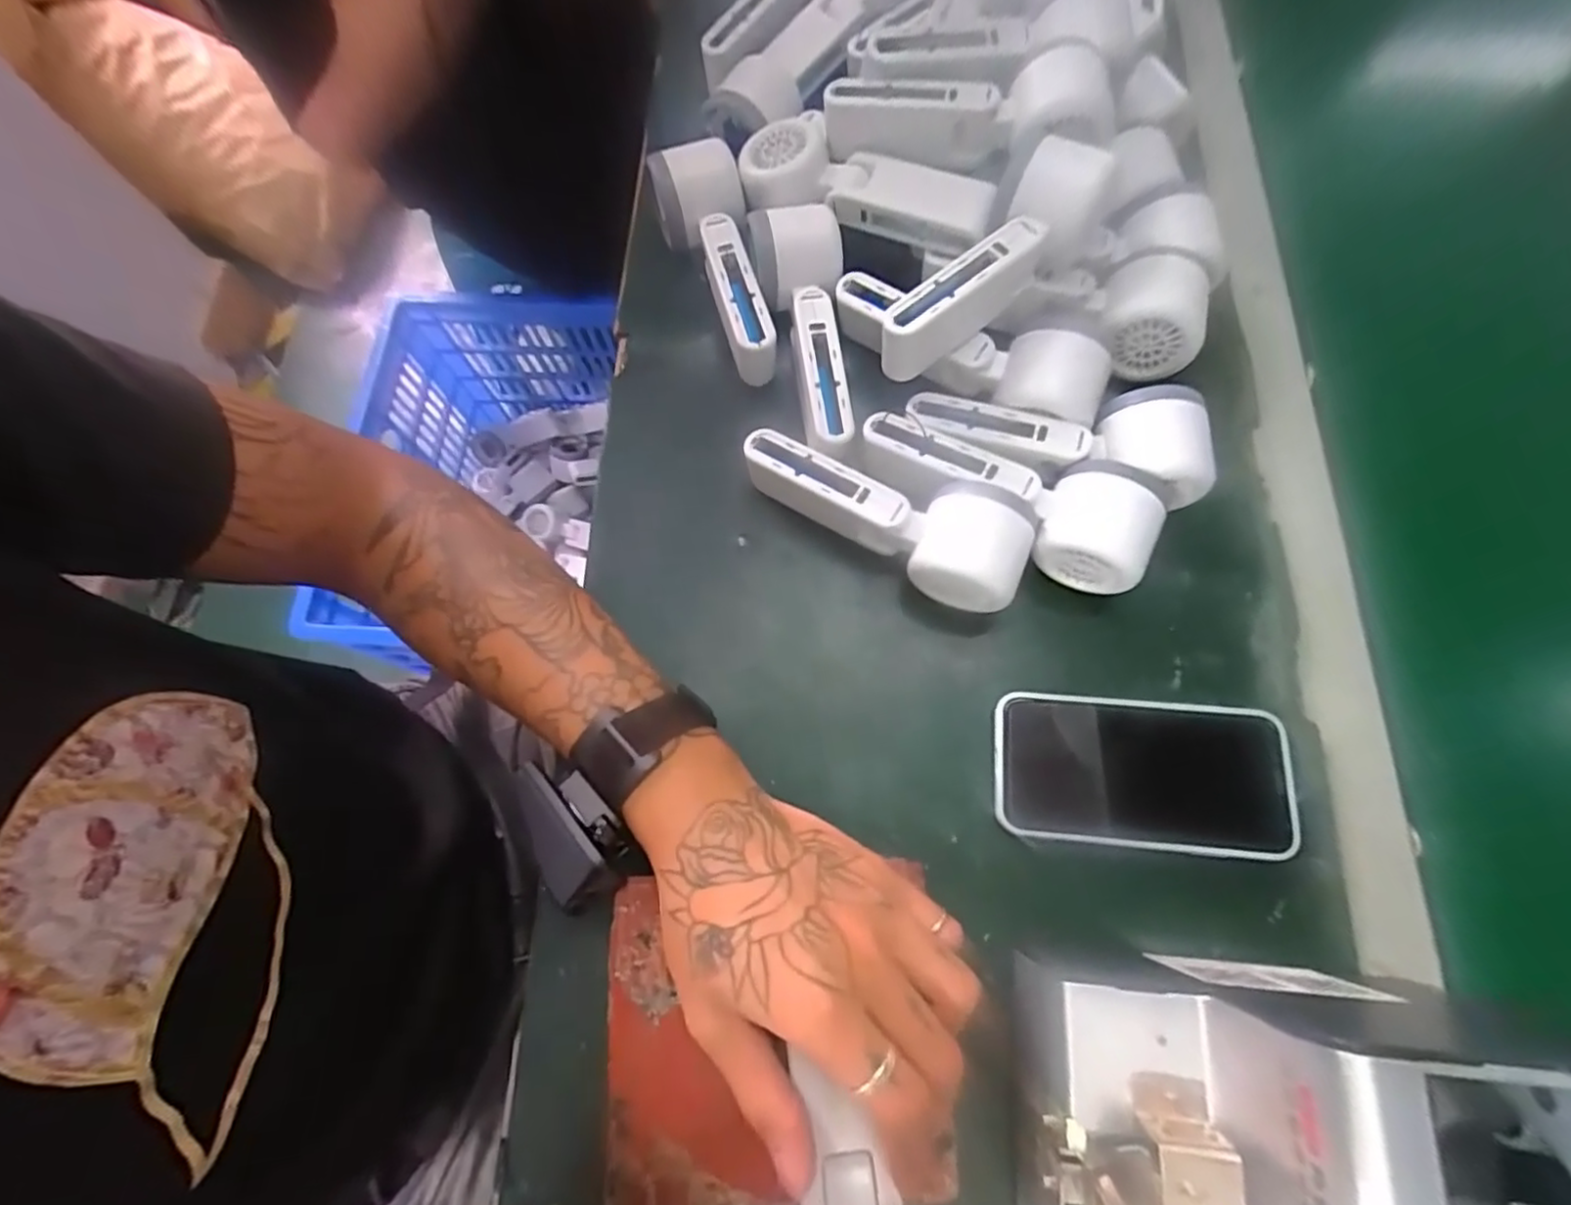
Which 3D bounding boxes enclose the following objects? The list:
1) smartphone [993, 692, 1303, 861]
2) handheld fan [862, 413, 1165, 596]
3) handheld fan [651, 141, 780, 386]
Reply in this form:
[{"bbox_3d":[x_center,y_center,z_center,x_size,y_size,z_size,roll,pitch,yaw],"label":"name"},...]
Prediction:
[{"bbox_3d":[0.185,0.089,0.354,0.146,0.013,0.076,4,72,3],"label":"smartphone"},{"bbox_3d":[0.119,-0.062,0.377,0.164,0.055,0.065,20,74,8],"label":"handheld fan"},{"bbox_3d":[-0.045,-0.214,0.436,0.056,0.062,0.149,-13,72,-2],"label":"handheld fan"}]

